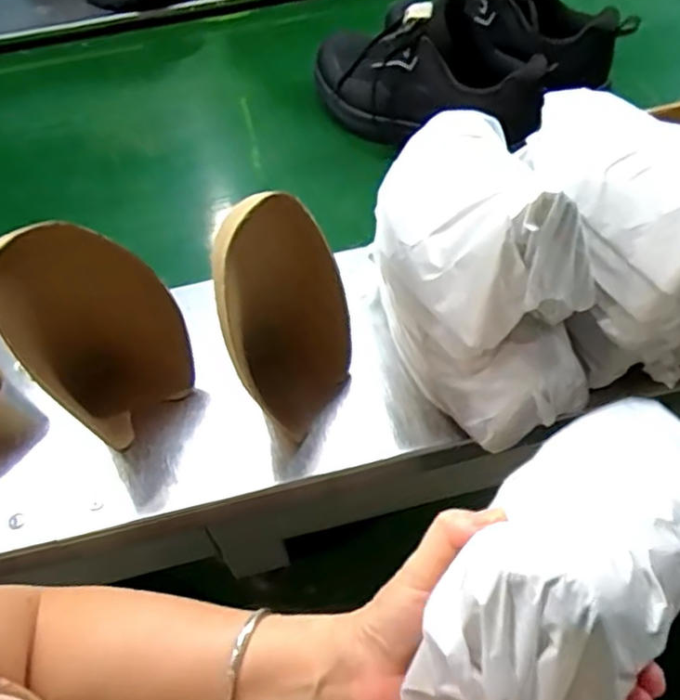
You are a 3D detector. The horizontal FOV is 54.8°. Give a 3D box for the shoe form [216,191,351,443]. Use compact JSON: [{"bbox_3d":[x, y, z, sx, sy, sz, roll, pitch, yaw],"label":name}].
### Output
[{"bbox_3d":[-0.037,-0.014,0.497,0.083,0.201,0.090,-5,54,1],"label":"shoe form"}]

